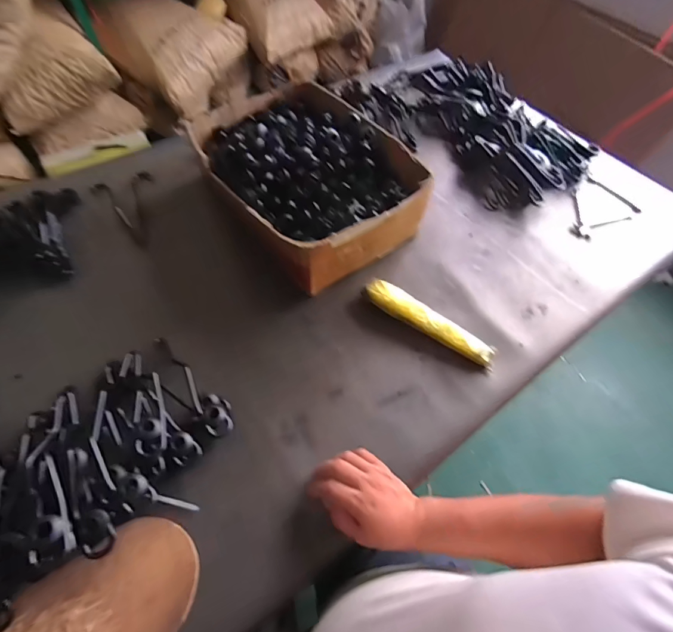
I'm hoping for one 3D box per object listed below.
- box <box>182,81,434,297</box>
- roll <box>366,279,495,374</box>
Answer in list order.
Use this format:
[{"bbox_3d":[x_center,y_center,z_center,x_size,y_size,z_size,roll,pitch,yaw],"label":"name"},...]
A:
[{"bbox_3d":[-0.062,-0.277,0.715,0.326,0.154,0.429,-31,65,-22],"label":"box"},{"bbox_3d":[0.158,0.013,0.619,0.239,0.041,0.046,31,61,14],"label":"roll"}]

